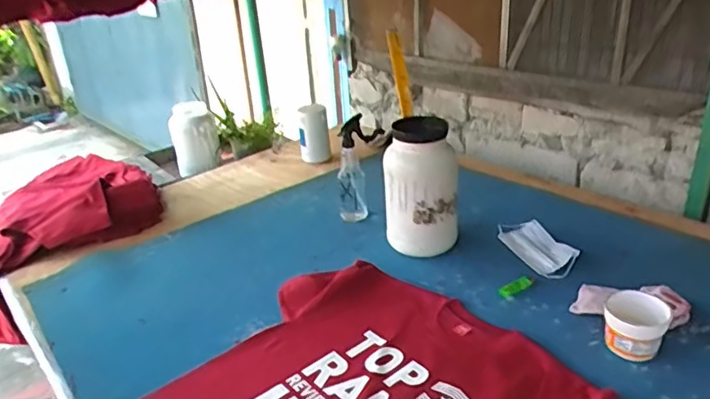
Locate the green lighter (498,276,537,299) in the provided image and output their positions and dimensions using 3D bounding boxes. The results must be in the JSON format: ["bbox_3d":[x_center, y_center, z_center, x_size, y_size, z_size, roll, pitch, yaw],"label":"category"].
[{"bbox_3d":[0.307,0.162,1.054,0.083,0.013,0.024,-17,28,-27],"label":"green lighter"}]

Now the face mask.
[{"bbox_3d":[0.382,0.094,1.166,0.093,0.016,0.203,-11,25,-15],"label":"face mask"}]

